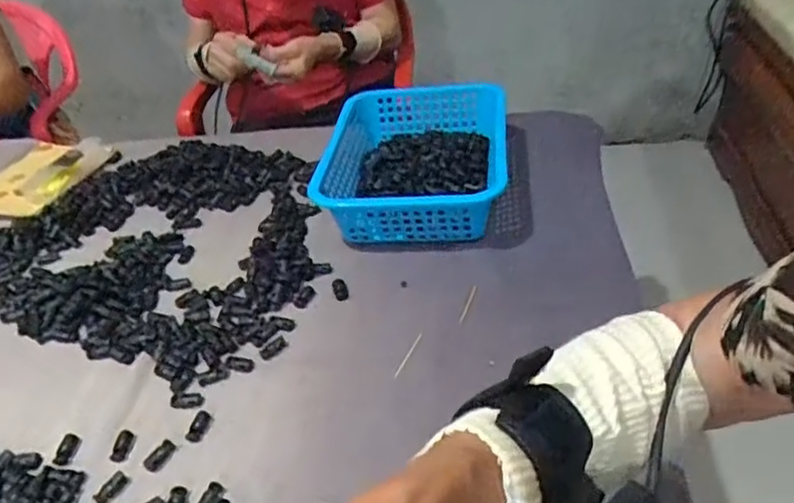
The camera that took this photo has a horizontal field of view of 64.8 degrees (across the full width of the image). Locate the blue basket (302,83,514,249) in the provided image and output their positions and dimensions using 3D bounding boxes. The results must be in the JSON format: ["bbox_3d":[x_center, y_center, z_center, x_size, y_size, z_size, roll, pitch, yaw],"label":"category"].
[{"bbox_3d":[0.018,-0.113,0.800,0.229,0.085,0.275,0,38,9],"label":"blue basket"}]

